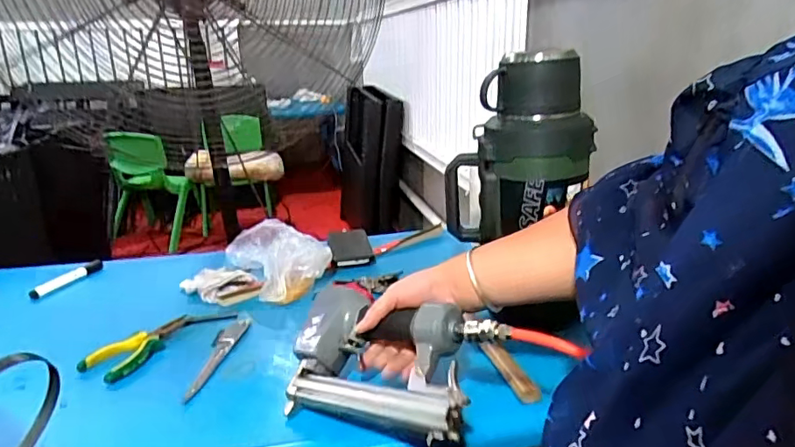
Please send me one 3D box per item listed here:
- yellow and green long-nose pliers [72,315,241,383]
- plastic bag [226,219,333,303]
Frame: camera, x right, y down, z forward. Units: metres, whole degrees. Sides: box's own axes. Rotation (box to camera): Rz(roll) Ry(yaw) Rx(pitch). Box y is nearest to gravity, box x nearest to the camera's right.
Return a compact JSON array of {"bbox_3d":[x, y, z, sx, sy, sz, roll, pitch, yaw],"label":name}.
[{"bbox_3d":[-0.331,0.161,0.735,0.067,0.023,0.200,9,22,30],"label":"yellow and green long-nose pliers"},{"bbox_3d":[-0.205,0.057,0.910,0.127,0.080,0.196,-14,22,-32],"label":"plastic bag"}]

